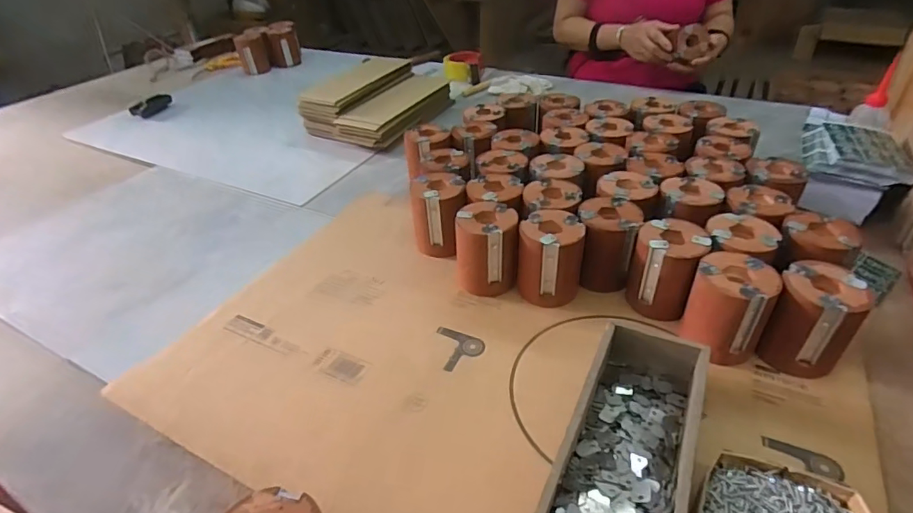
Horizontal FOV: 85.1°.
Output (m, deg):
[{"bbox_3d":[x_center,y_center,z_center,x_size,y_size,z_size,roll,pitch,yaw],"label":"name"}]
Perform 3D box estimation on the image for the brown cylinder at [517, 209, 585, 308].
[{"bbox_3d":[0.120,0.003,0.637,0.078,0.099,0.073,9,38,16],"label":"brown cylinder"}]

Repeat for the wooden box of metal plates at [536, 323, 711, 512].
[{"bbox_3d":[0.145,0.181,0.427,0.100,0.066,0.293,15,40,24],"label":"wooden box of metal plates"}]

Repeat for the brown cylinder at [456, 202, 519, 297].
[{"bbox_3d":[0.040,-0.011,0.659,0.076,0.101,0.076,-2,36,2],"label":"brown cylinder"}]

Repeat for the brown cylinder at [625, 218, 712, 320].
[{"bbox_3d":[0.254,0.017,0.605,0.077,0.096,0.081,11,38,18],"label":"brown cylinder"}]

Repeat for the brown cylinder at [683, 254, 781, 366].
[{"bbox_3d":[0.299,0.059,0.548,0.078,0.101,0.081,21,43,30],"label":"brown cylinder"}]

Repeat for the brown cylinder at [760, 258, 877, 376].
[{"bbox_3d":[0.379,0.066,0.531,0.073,0.102,0.074,20,42,29],"label":"brown cylinder"}]

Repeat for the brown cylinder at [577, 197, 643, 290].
[{"bbox_3d":[0.197,-0.014,0.656,0.075,0.101,0.076,4,37,10],"label":"brown cylinder"}]

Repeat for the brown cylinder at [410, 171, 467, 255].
[{"bbox_3d":[-0.025,-0.060,0.728,0.076,0.100,0.082,-6,36,-4],"label":"brown cylinder"}]

